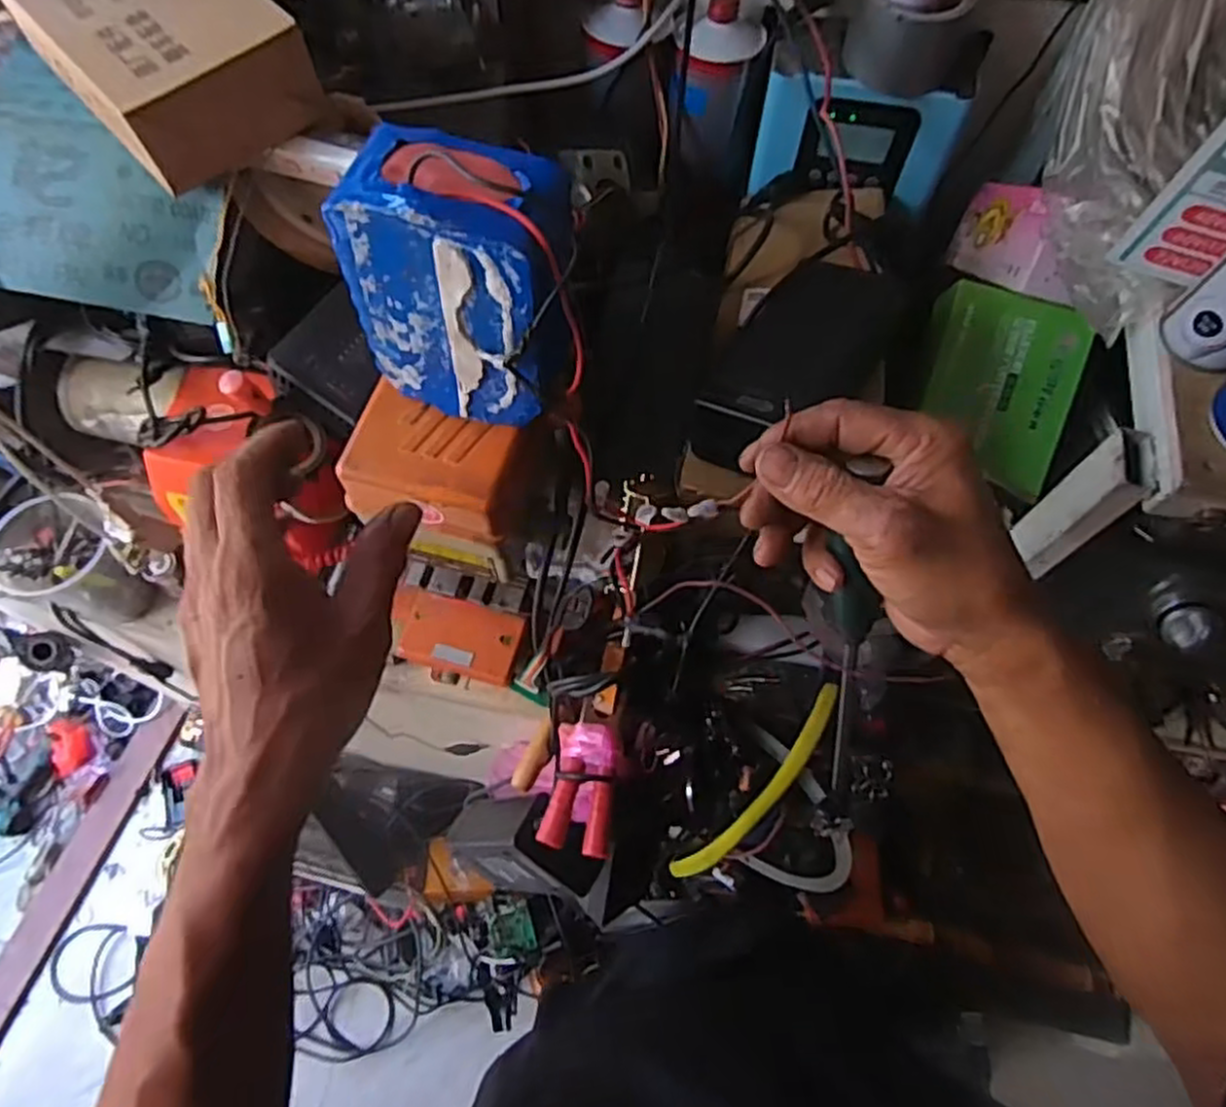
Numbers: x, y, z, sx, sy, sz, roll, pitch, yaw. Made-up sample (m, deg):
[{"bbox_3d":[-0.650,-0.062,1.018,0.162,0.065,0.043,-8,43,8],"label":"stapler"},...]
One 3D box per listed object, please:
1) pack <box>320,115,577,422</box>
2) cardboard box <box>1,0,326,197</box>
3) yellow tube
[{"bbox_3d":[-0.082,-0.149,0.435,0.126,0.146,0.089,14,66,5],"label":"pack"},{"bbox_3d":[-0.329,-0.367,0.541,0.135,0.062,0.254,-41,73,-18],"label":"cardboard box"},{"bbox_3d":[0.140,0.230,0.726,0.034,0.015,0.259,39,108,15],"label":"yellow tube"}]

